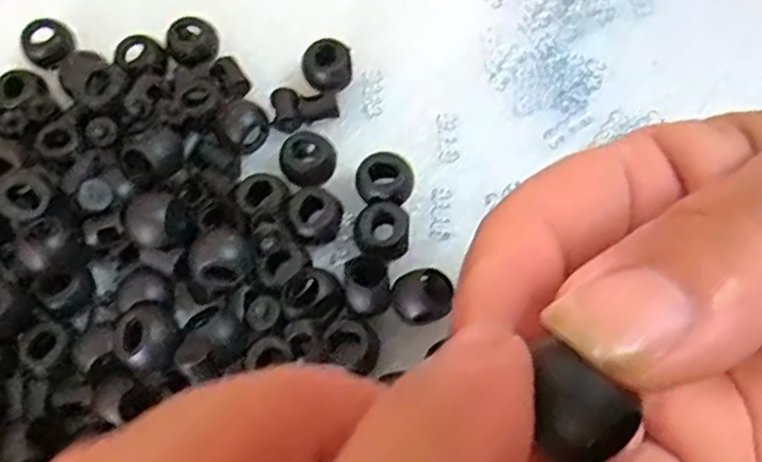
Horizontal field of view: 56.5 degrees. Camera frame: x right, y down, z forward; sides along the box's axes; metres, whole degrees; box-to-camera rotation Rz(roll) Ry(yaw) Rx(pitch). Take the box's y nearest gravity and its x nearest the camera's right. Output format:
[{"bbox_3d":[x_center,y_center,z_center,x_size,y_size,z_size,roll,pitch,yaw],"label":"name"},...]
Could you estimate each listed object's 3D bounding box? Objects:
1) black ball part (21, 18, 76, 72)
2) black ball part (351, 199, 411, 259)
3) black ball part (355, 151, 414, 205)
[{"bbox_3d":[-0.118,-0.066,0.251,0.016,0.009,0.016,-2,68,4],"label":"black ball part"},{"bbox_3d":[0.001,0.001,0.211,0.017,0.011,0.016,-2,68,4],"label":"black ball part"},{"bbox_3d":[0.001,-0.016,0.219,0.017,0.010,0.016,-2,68,4],"label":"black ball part"}]

